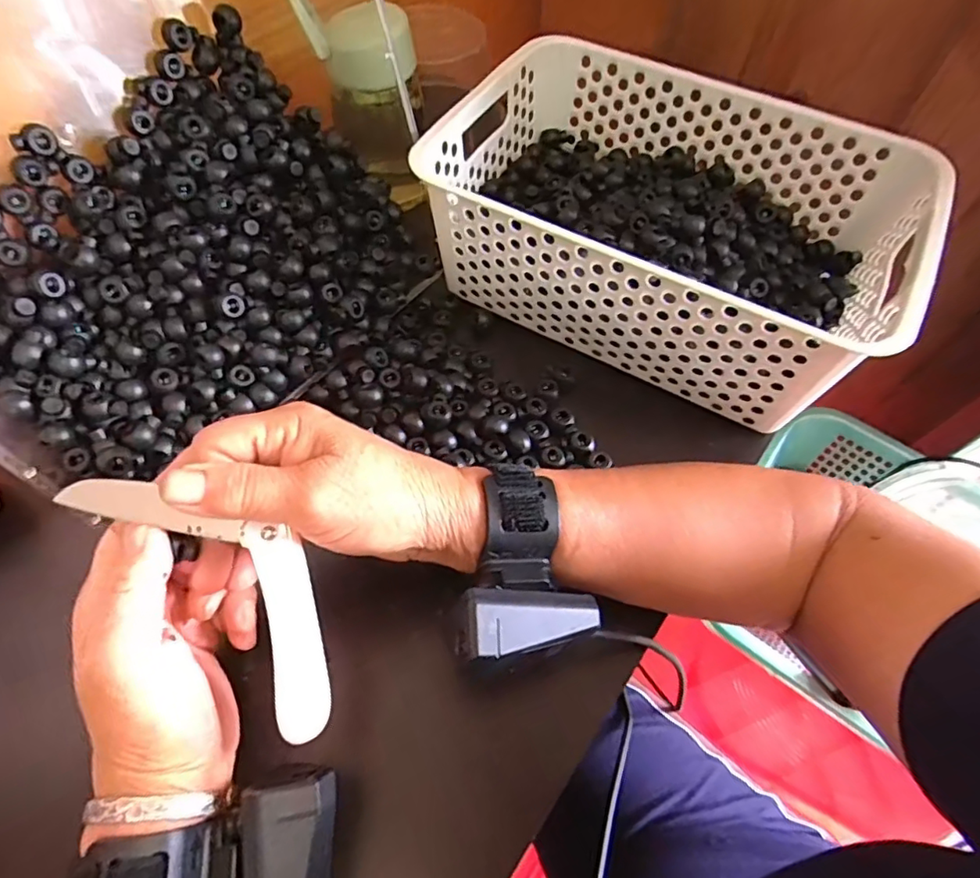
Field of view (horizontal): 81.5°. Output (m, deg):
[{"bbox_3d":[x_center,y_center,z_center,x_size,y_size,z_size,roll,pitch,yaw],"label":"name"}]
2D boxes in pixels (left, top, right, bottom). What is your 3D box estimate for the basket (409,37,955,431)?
[{"bbox_3d":[0.122,-0.153,0.404,0.293,0.098,0.202,27,63,13],"label":"basket"}]

